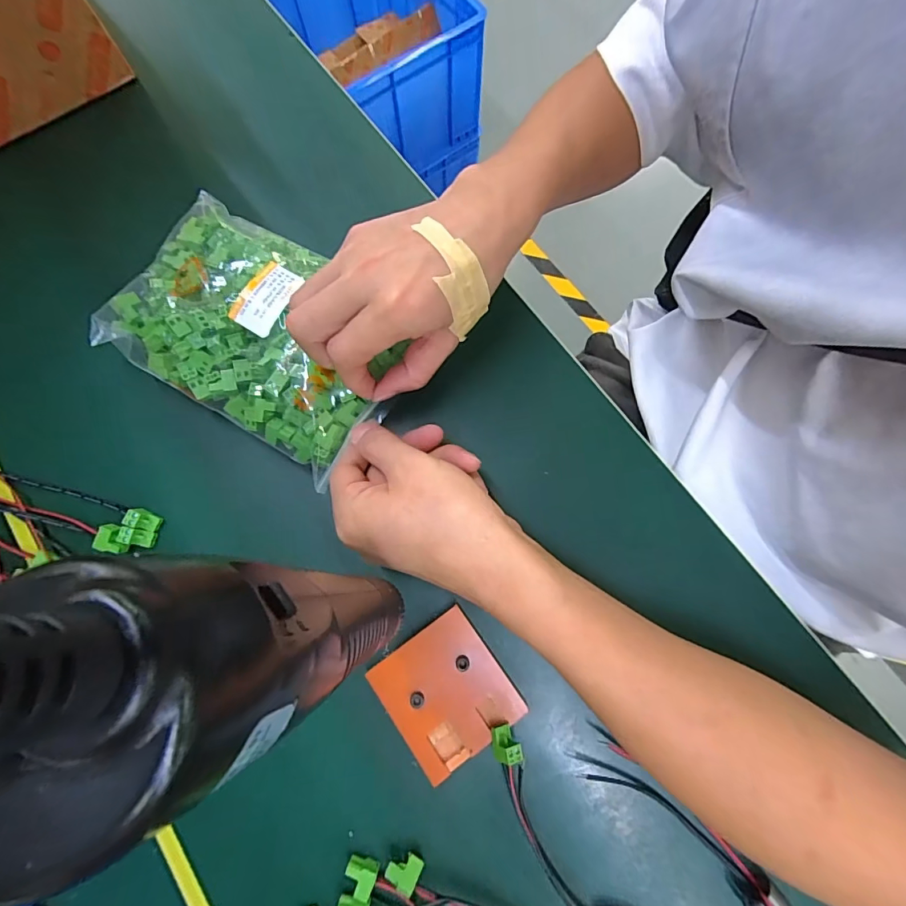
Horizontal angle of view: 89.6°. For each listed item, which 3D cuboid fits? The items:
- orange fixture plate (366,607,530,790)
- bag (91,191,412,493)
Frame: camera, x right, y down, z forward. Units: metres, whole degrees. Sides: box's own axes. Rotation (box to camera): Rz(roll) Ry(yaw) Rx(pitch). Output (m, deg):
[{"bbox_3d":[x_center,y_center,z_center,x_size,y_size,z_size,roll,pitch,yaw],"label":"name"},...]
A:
[{"bbox_3d":[-0.005,0.147,0.285,0.070,0.014,0.074,-35,78,-6],"label":"orange fixture plate"},{"bbox_3d":[-0.139,-0.088,0.316,0.213,0.033,0.135,34,78,9],"label":"bag"}]

